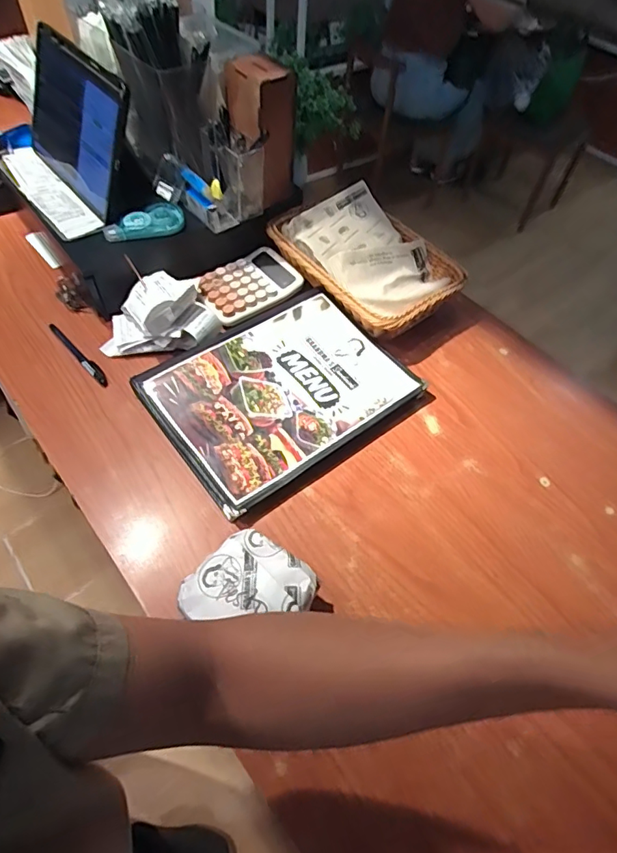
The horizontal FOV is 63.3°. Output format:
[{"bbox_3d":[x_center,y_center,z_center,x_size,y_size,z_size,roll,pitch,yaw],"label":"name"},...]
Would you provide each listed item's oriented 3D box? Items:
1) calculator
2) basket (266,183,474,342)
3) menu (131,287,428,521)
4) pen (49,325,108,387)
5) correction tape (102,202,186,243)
[{"bbox_3d":[-0.088,-0.215,0.764,0.149,0.023,0.108,-32,63,-24],"label":"calculator"},{"bbox_3d":[0.090,-0.261,0.770,0.201,0.075,0.278,-29,62,-22],"label":"basket"},{"bbox_3d":[-0.033,-0.054,0.660,0.314,0.021,0.230,-32,63,-23],"label":"menu"},{"bbox_3d":[-0.317,-0.099,0.690,0.137,0.012,0.013,41,62,22],"label":"pen"},{"bbox_3d":[-0.232,-0.289,0.712,0.113,0.042,0.017,-22,24,-19],"label":"correction tape"}]

